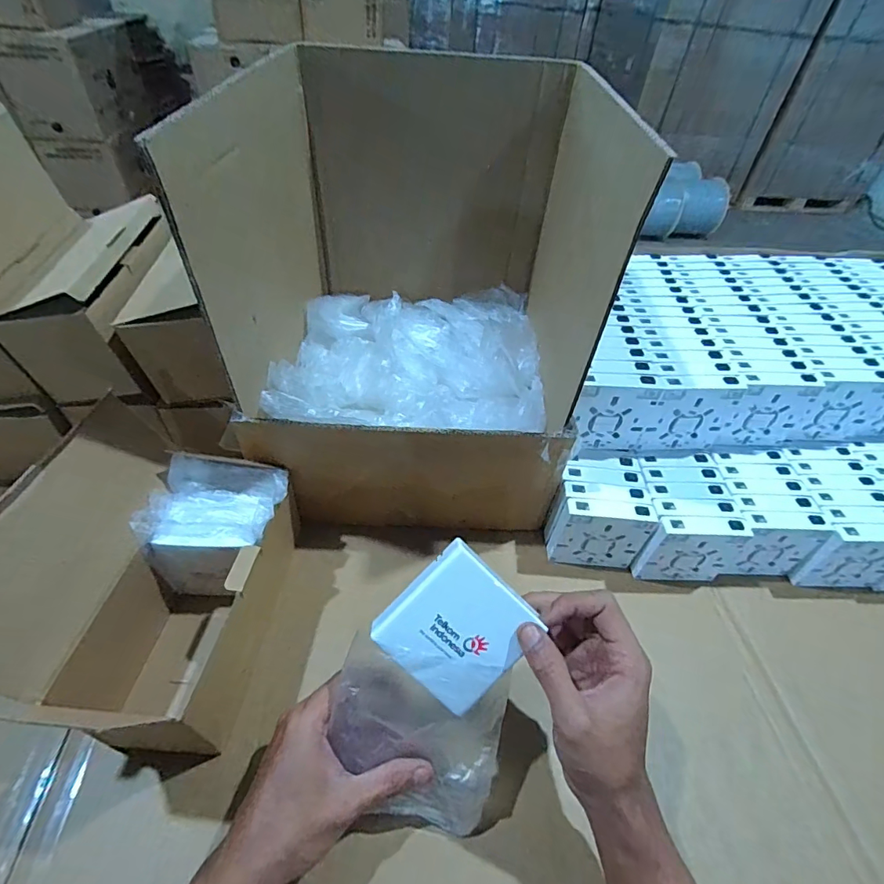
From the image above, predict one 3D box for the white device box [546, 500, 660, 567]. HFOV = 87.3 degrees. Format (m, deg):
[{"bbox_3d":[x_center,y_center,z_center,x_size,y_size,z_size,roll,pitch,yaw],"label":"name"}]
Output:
[{"bbox_3d":[0.159,0.095,0.471,0.089,0.081,0.024,5,46,-1],"label":"white device box"}]

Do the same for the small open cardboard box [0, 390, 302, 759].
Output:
[{"bbox_3d":[-0.223,0.099,0.366,0.138,0.162,0.205,8,46,2],"label":"small open cardboard box"}]

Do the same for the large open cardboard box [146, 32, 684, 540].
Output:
[{"bbox_3d":[-0.006,-0.145,0.477,0.310,0.334,0.327,6,46,0],"label":"large open cardboard box"}]

